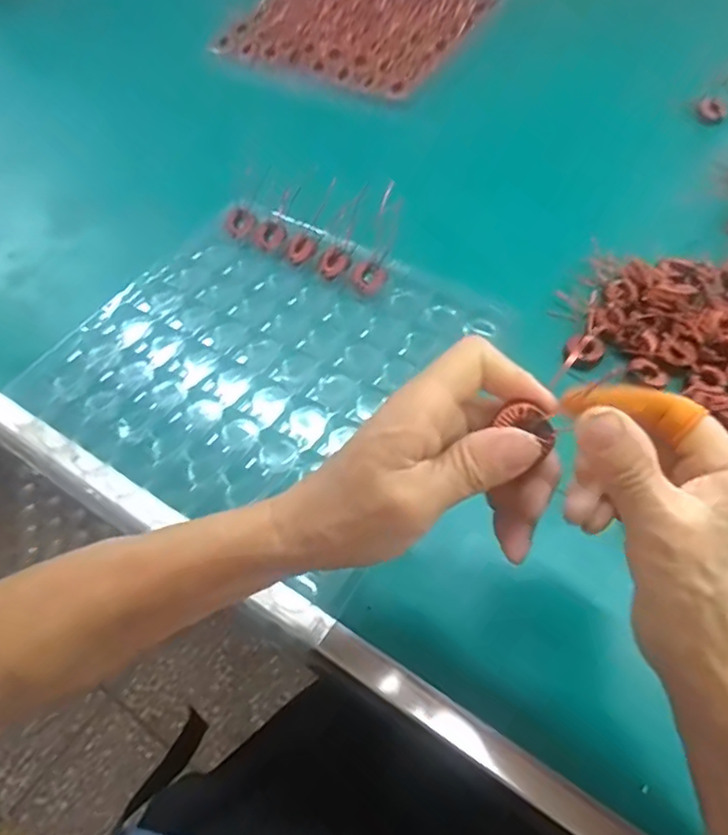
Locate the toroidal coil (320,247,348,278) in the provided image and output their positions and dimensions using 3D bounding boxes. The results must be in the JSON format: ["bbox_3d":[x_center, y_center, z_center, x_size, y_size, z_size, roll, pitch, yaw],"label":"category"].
[{"bbox_3d":[-0.025,-0.130,0.495,0.023,0.007,0.028,-7,57,-2],"label":"toroidal coil"}]

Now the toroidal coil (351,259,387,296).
[{"bbox_3d":[0.003,-0.114,0.483,0.025,0.007,0.027,-1,57,2],"label":"toroidal coil"}]

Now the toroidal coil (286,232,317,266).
[{"bbox_3d":[-0.053,-0.143,0.506,0.025,0.011,0.024,-7,57,-2],"label":"toroidal coil"}]

